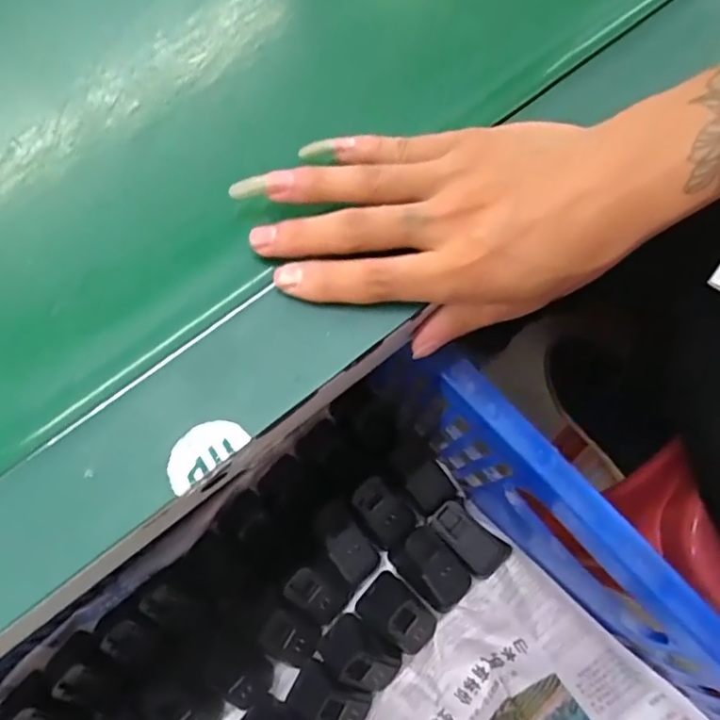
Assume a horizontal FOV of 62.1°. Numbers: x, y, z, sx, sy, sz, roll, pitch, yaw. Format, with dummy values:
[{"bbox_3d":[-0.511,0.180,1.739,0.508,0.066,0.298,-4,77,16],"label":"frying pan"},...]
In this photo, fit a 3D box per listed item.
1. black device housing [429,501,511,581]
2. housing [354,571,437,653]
[{"bbox_3d":[0.092,0.154,0.514,0.068,0.024,0.035,38,78,8],"label":"black device housing"},{"bbox_3d":[0.034,0.209,0.496,0.067,0.037,0.047,34,77,7],"label":"housing"}]

